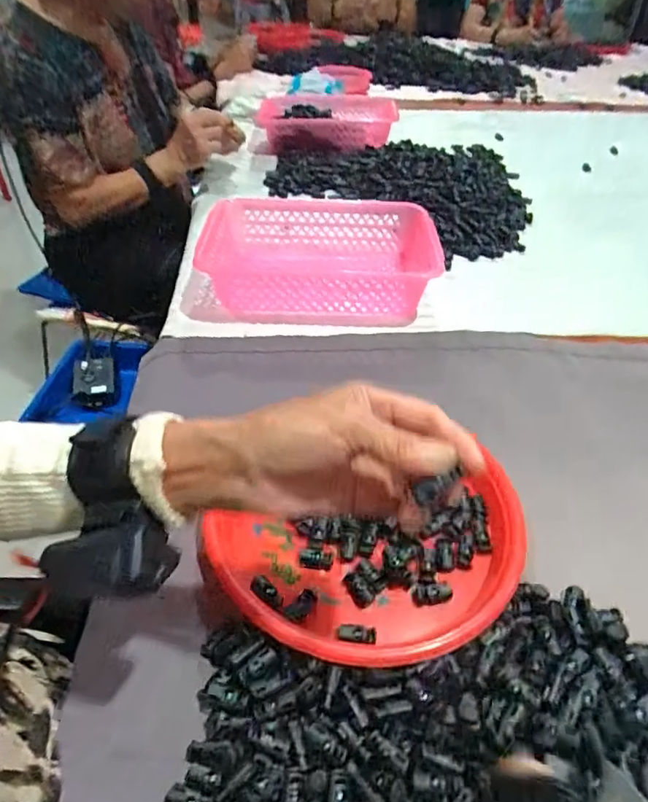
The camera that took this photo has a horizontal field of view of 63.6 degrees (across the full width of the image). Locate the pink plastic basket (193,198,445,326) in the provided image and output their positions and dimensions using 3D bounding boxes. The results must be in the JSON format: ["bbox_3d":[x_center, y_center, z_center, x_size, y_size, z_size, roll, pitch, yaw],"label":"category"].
[{"bbox_3d":[-0.010,-0.201,0.729,0.315,0.079,0.222,5,43,5],"label":"pink plastic basket"}]

